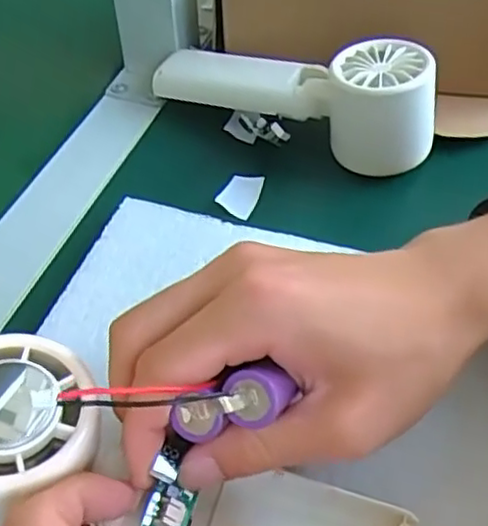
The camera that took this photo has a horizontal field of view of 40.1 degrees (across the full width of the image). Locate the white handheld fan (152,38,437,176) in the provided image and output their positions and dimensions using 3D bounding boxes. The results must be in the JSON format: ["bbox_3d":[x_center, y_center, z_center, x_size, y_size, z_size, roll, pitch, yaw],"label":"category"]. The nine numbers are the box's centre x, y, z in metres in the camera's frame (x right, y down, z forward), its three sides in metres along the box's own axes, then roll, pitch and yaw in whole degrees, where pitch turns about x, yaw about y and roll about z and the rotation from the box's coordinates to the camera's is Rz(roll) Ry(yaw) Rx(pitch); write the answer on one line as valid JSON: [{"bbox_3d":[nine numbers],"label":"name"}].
[{"bbox_3d":[0.027,-0.102,0.383,0.165,0.055,0.047,23,52,20],"label":"white handheld fan"}]

